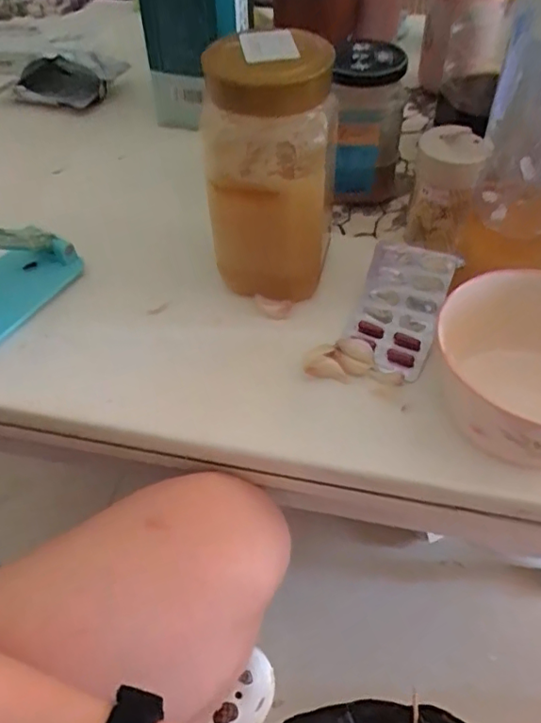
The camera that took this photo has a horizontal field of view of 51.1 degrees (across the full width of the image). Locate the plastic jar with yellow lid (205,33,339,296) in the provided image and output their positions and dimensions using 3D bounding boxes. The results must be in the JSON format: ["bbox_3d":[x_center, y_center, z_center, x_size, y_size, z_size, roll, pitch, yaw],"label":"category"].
[{"bbox_3d":[0.001,-0.123,0.373,0.076,0.154,0.083,-1,50,2],"label":"plastic jar with yellow lid"}]

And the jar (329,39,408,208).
[{"bbox_3d":[0.078,-0.187,0.453,0.057,0.106,0.072,7,51,8],"label":"jar"}]

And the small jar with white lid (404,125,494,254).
[{"bbox_3d":[0.131,-0.127,0.423,0.048,0.080,0.054,19,54,18],"label":"small jar with white lid"}]

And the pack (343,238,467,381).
[{"bbox_3d":[0.086,-0.037,0.381,0.057,0.036,0.087,19,54,18],"label":"pack"}]

